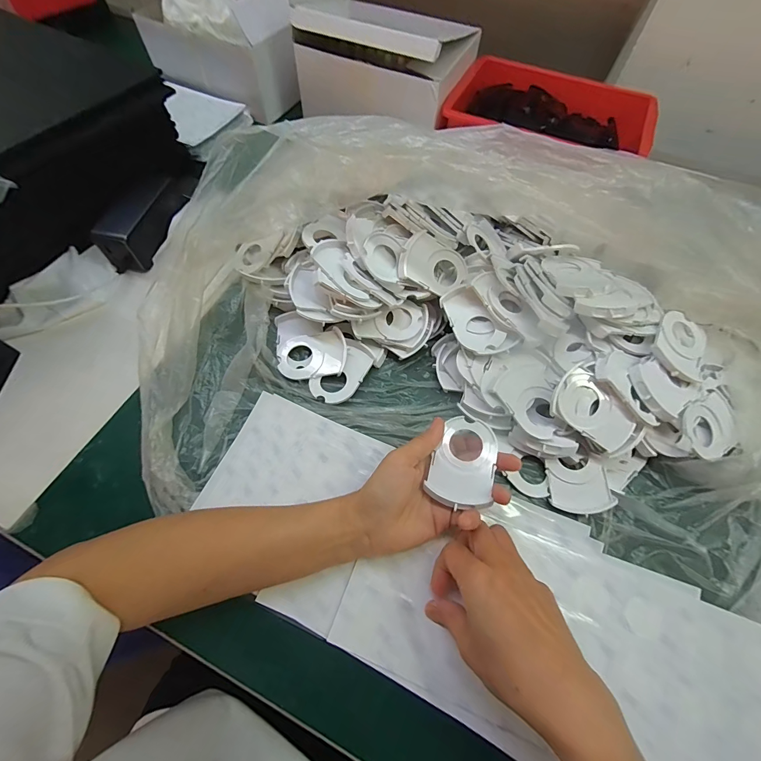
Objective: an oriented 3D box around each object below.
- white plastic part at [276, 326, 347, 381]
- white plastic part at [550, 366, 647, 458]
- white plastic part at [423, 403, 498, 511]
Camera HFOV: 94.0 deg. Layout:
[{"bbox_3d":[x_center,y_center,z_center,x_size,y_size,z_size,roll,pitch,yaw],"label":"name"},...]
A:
[{"bbox_3d":[-0.078,-0.031,0.406,0.076,0.017,0.057,-2,62,-3],"label":"white plastic part"},{"bbox_3d":[0.205,0.032,0.336,0.092,0.013,0.051,42,81,3],"label":"white plastic part"},{"bbox_3d":[0.074,0.069,0.316,0.054,0.013,0.083,11,62,4],"label":"white plastic part"}]

